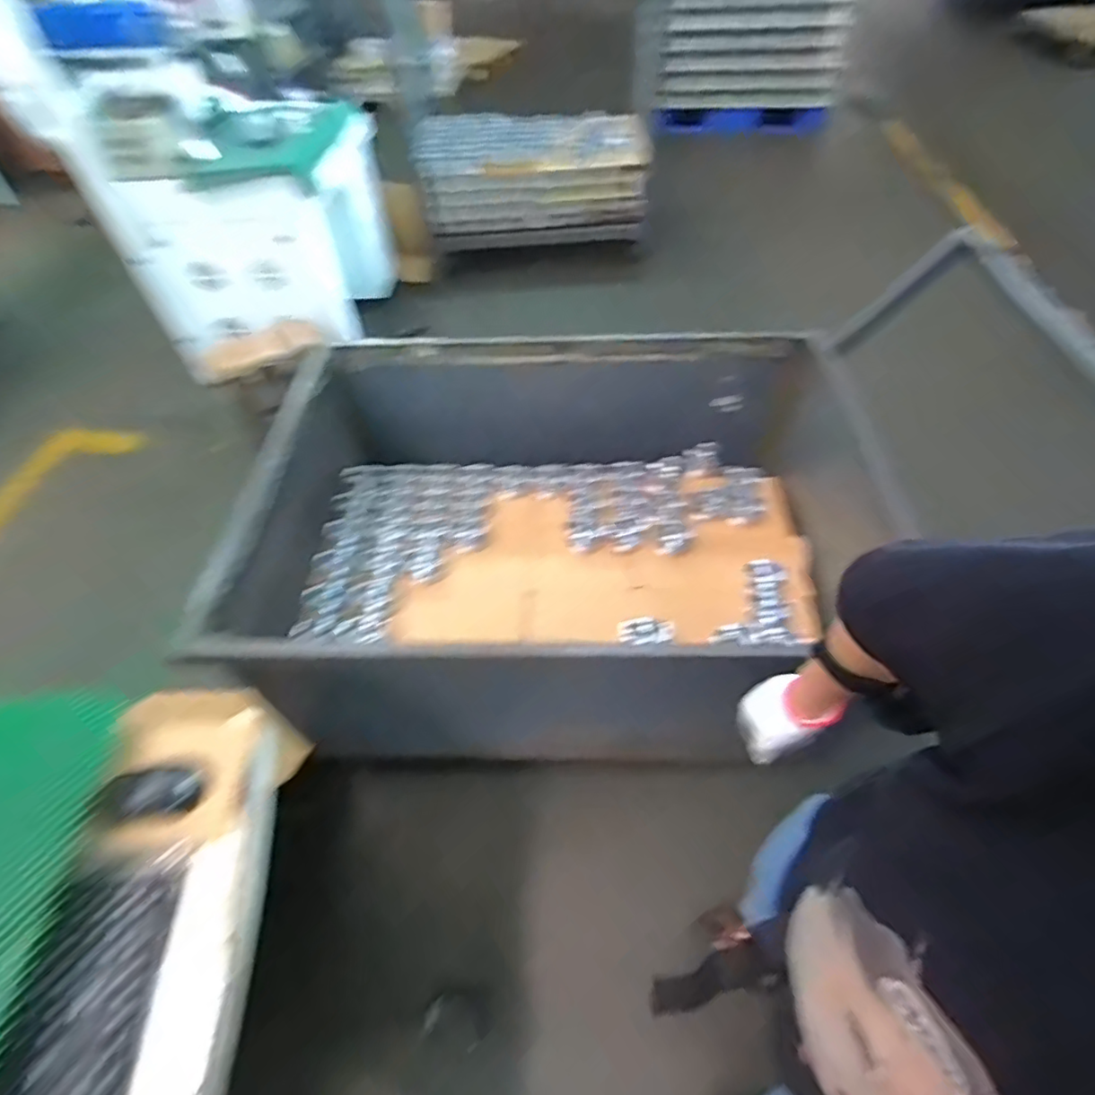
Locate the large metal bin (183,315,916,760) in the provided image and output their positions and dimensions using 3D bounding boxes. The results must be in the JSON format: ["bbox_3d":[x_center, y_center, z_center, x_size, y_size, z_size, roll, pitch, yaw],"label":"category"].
[{"bbox_3d":[0.004,-0.060,1.179,1.145,0.360,0.753,-3,53,2],"label":"large metal bin"}]

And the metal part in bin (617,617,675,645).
[{"bbox_3d":[0.189,0.161,1.115,0.106,0.025,0.063,0,53,4],"label":"metal part in bin"}]

